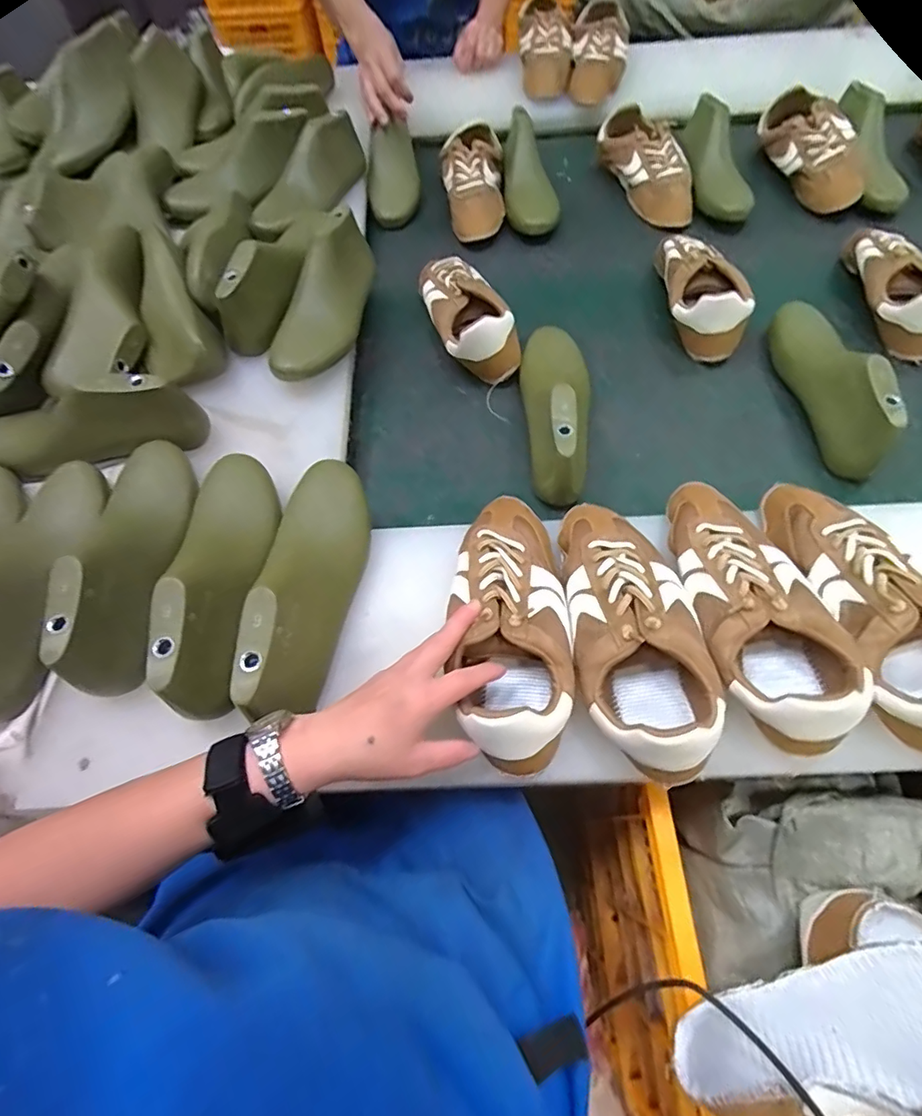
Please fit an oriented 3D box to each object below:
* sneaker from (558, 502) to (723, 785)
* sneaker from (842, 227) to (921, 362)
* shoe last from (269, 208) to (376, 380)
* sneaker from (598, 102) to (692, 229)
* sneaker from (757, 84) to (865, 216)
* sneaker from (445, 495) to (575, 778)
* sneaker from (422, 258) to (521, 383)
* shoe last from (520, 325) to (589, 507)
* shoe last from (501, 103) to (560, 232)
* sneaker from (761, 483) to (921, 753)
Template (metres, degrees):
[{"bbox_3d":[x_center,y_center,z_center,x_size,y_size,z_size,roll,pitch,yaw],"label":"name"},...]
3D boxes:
[{"bbox_3d":[0.141,0.050,0.430,0.099,0.069,0.240,-4,63,2],"label":"sneaker"},{"bbox_3d":[0.563,-0.362,0.690,0.080,0.085,0.206,-9,63,-1],"label":"sneaker"},{"bbox_3d":[-0.169,-0.312,0.639,0.081,0.087,0.232,10,65,9],"label":"shoe last"},{"bbox_3d":[0.303,-0.637,0.857,0.086,0.075,0.237,-24,77,-8],"label":"sneaker"},{"bbox_3d":[0.569,-0.658,0.841,0.088,0.077,0.238,-10,63,-1],"label":"sneaker"},{"bbox_3d":[0.043,0.050,0.448,0.093,0.072,0.243,-2,57,3],"label":"sneaker"},{"bbox_3d":[0.004,-0.326,0.697,0.084,0.081,0.211,-20,64,-6],"label":"sneaker"},{"bbox_3d":[0.113,-0.179,0.606,0.088,0.098,0.235,5,64,6],"label":"shoe last"},{"bbox_3d":[0.104,-0.623,0.845,0.080,0.064,0.234,-9,76,-1],"label":"shoe last"},{"bbox_3d":[0.346,0.031,0.438,0.097,0.078,0.246,-9,63,-1],"label":"sneaker"}]

